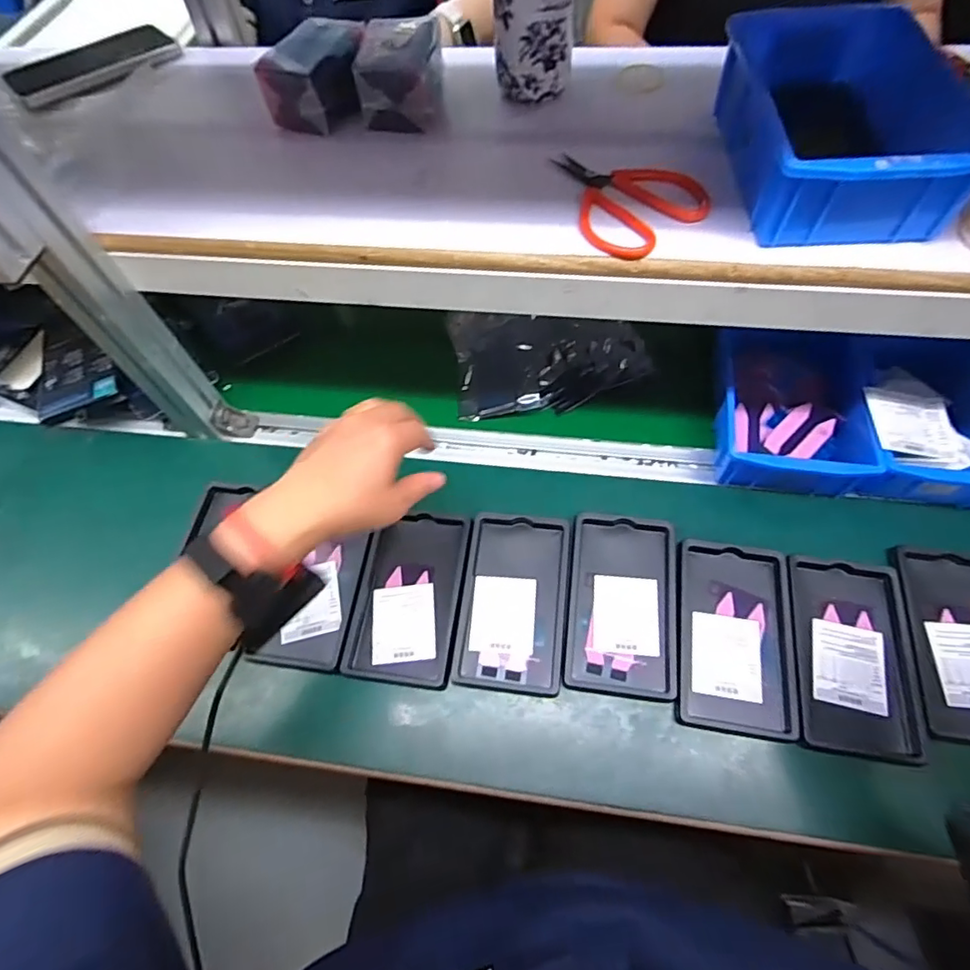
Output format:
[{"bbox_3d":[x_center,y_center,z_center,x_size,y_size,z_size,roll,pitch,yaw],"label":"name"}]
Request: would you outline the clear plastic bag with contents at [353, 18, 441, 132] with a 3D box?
[{"bbox_3d":[-0.073,-0.359,0.485,0.068,0.061,0.093,3,59,4],"label":"clear plastic bag with contents"}]

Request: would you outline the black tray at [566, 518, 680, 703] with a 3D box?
[{"bbox_3d":[0.124,0.105,0.499,0.094,0.020,0.157,6,60,6],"label":"black tray"}]

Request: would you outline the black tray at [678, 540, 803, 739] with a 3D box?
[{"bbox_3d":[0.217,0.128,0.477,0.095,0.015,0.157,8,60,7],"label":"black tray"}]

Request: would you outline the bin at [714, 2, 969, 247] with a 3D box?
[{"bbox_3d":[0.252,-0.257,0.394,0.130,0.068,0.192,-1,59,2],"label":"bin"}]

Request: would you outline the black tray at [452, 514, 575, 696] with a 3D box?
[{"bbox_3d":[0.028,0.102,0.501,0.094,0.019,0.155,5,60,6],"label":"black tray"}]

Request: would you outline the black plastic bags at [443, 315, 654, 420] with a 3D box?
[{"bbox_3d":[0.072,-0.145,0.627,0.211,0.049,0.122,-4,59,0],"label":"black plastic bags"}]

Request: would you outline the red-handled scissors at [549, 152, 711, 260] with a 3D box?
[{"bbox_3d":[0.098,-0.220,0.416,0.086,0.017,0.117,-36,64,-17],"label":"red-handled scissors"}]

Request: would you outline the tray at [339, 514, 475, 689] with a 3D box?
[{"bbox_3d":[-0.070,0.102,0.509,0.093,0.020,0.151,6,60,6],"label":"tray"}]

